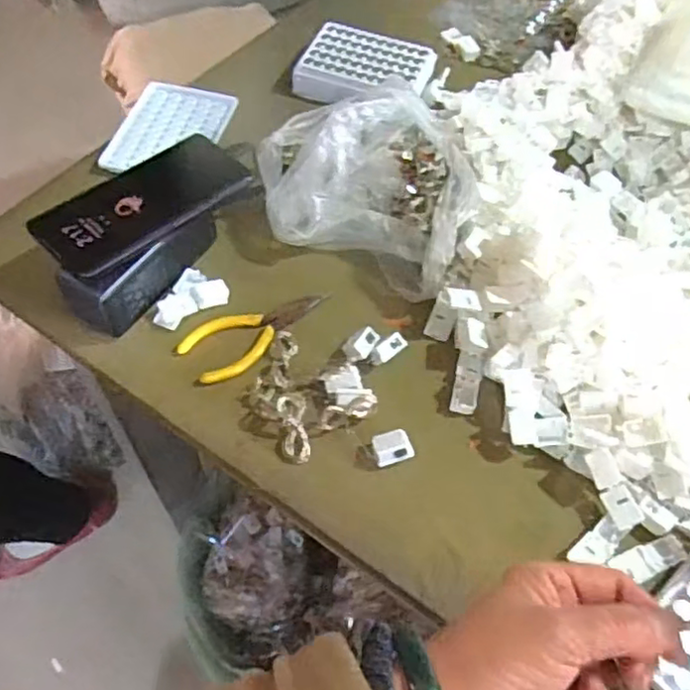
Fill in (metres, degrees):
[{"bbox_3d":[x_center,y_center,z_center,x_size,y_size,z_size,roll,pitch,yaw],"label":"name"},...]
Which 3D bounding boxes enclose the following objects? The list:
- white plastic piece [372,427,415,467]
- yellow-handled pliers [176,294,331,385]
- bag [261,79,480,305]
[{"bbox_3d":[0.034,0.072,0.469,0.027,0.009,0.024,-14,59,-11],"label":"white plastic piece"},{"bbox_3d":[-0.072,-0.015,0.522,0.118,0.007,0.052,-33,65,-21],"label":"yellow-handled pliers"},{"bbox_3d":[0.021,-0.149,0.553,0.185,0.077,0.149,22,60,10],"label":"bag"}]

